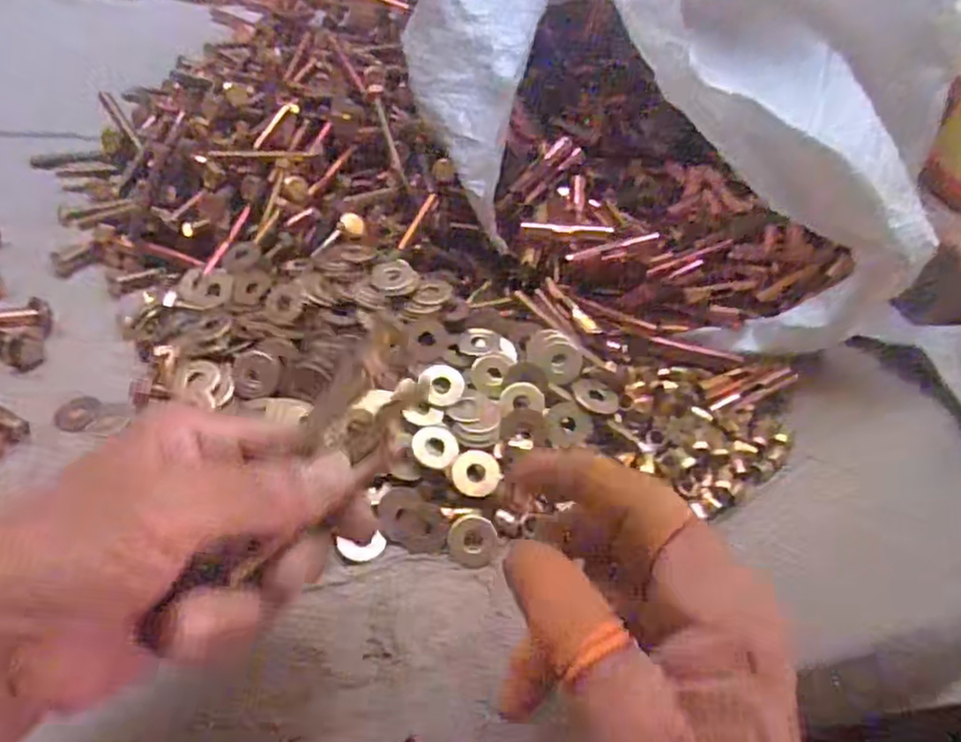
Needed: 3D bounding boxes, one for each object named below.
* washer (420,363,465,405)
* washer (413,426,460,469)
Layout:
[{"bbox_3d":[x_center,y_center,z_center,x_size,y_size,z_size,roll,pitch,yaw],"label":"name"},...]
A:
[{"bbox_3d":[-0.017,0.006,0.322,0.018,0.004,0.021,-11,69,-18],"label":"washer"},{"bbox_3d":[-0.020,0.033,0.307,0.020,0.004,0.020,9,58,-10],"label":"washer"}]

